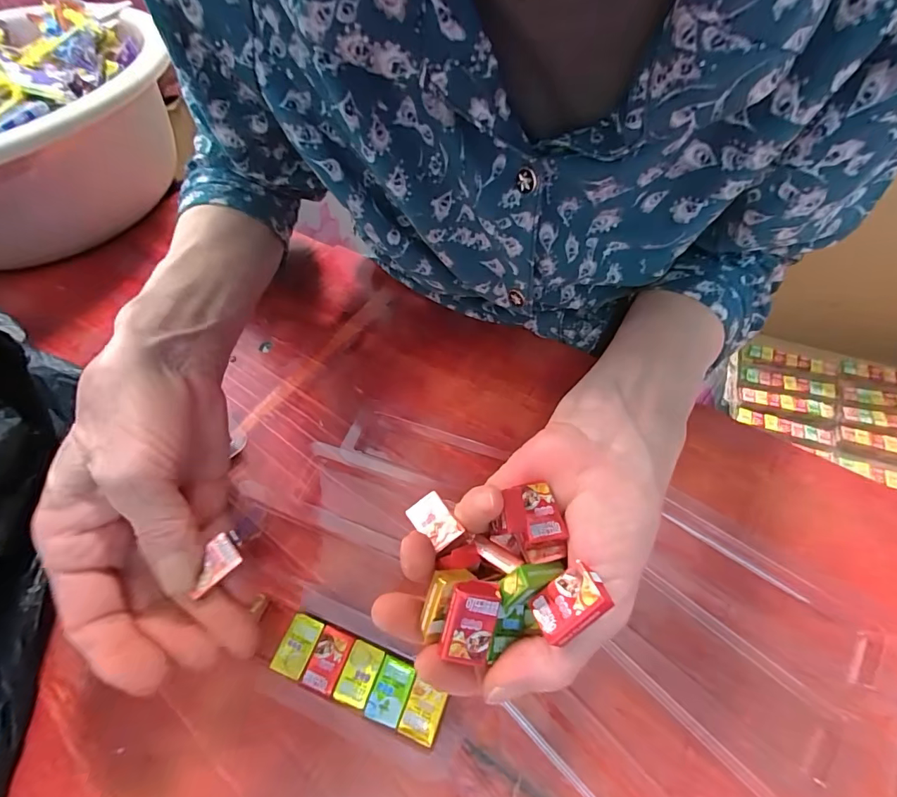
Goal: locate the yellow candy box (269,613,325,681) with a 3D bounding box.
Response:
[{"bbox_3d":[-0.073,0.121,0.215,0.017,0.006,0.026,14,58,12],"label":"yellow candy box"}]

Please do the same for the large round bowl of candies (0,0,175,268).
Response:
[{"bbox_3d":[-0.403,-0.242,0.406,0.301,0.117,0.295,-2,56,2],"label":"large round bowl of candies"}]

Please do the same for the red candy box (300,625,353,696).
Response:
[{"bbox_3d":[-0.058,0.126,0.211,0.017,0.006,0.026,14,58,13],"label":"red candy box"}]

